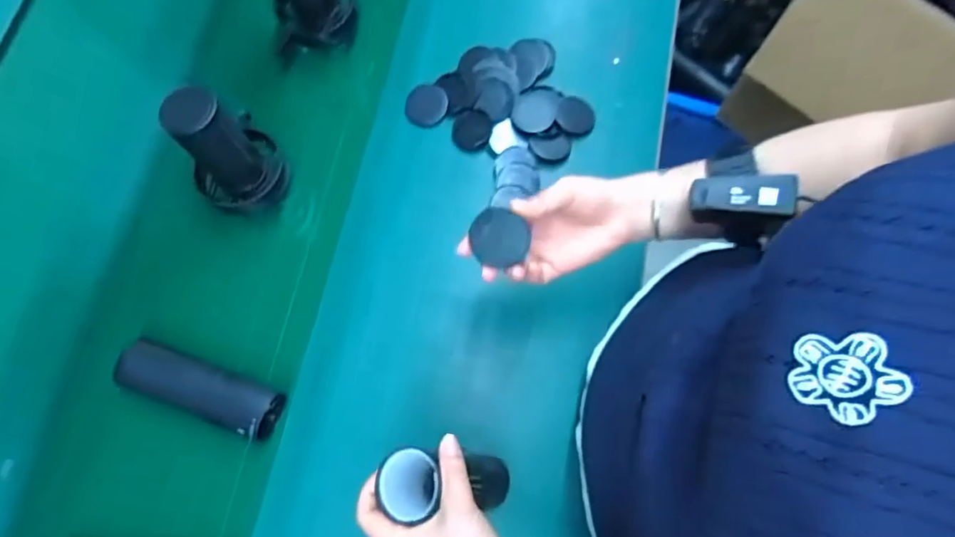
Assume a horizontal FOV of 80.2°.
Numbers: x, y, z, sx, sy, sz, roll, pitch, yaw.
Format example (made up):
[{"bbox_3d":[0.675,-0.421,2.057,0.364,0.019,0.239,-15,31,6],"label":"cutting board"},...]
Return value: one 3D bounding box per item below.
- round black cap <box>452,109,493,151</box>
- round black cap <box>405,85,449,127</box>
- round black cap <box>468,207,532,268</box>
[{"bbox_3d":[-0.007,-0.164,0.666,0.045,0.007,0.046,0,73,0],"label":"round black cap"},{"bbox_3d":[-0.062,-0.195,0.680,0.051,0.010,0.051,6,88,8],"label":"round black cap"},{"bbox_3d":[0.017,-0.027,0.471,0.047,0.004,0.044,-1,97,-6],"label":"round black cap"}]

